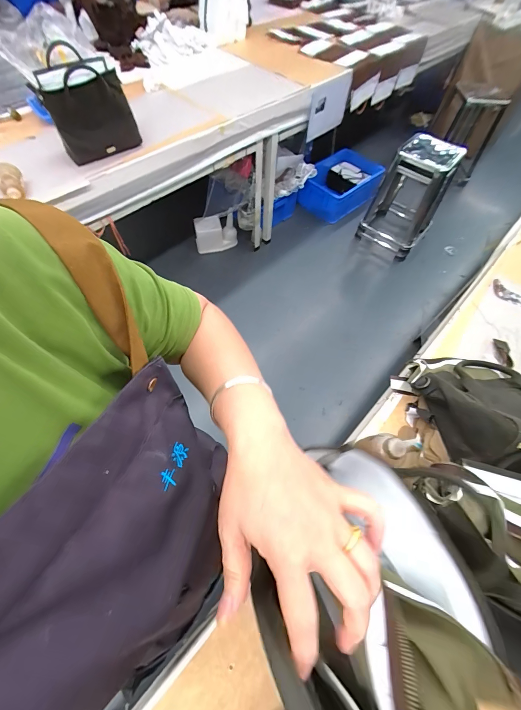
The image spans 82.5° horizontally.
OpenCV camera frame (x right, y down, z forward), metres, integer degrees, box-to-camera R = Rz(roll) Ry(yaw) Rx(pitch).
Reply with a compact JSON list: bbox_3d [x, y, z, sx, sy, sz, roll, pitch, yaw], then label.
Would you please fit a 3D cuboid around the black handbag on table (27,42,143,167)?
[{"bbox_3d":[-0.501,-0.728,0.871,0.223,0.241,0.152,-18,63,-12],"label":"black handbag on table"}]

